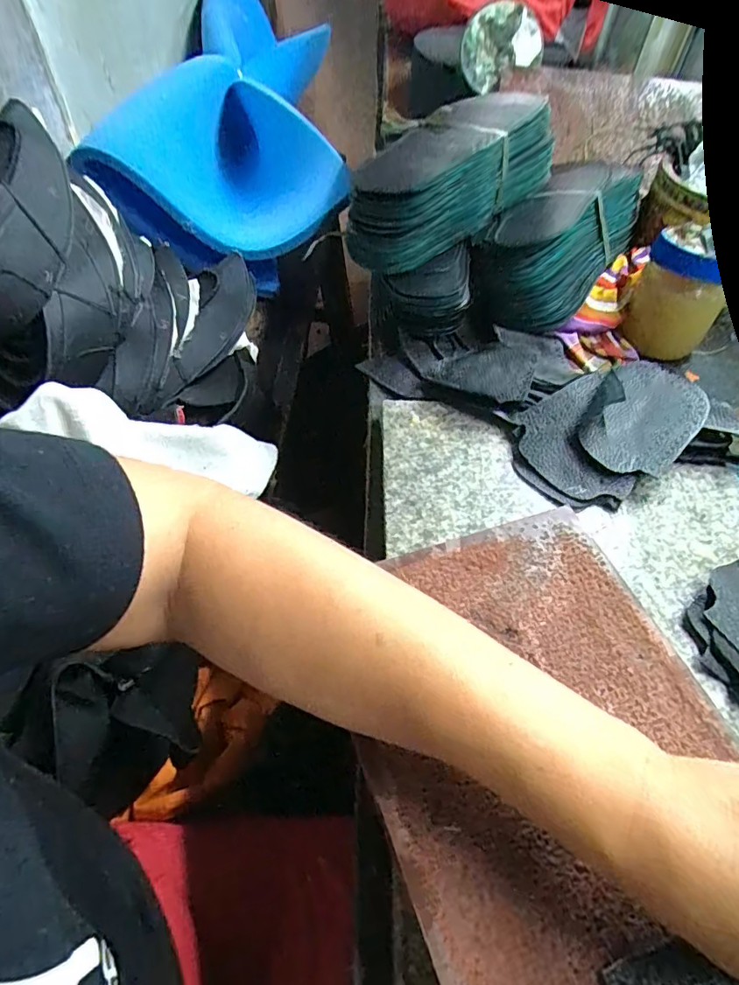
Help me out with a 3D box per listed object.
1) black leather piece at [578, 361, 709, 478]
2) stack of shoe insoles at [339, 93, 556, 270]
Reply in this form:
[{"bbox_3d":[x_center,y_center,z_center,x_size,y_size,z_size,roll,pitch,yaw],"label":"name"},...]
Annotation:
[{"bbox_3d":[0.208,-0.061,0.389,0.072,0.016,0.112,42,67,13],"label":"black leather piece"},{"bbox_3d":[0.083,-0.296,0.492,0.105,0.074,0.243,27,57,17],"label":"stack of shoe insoles"}]

